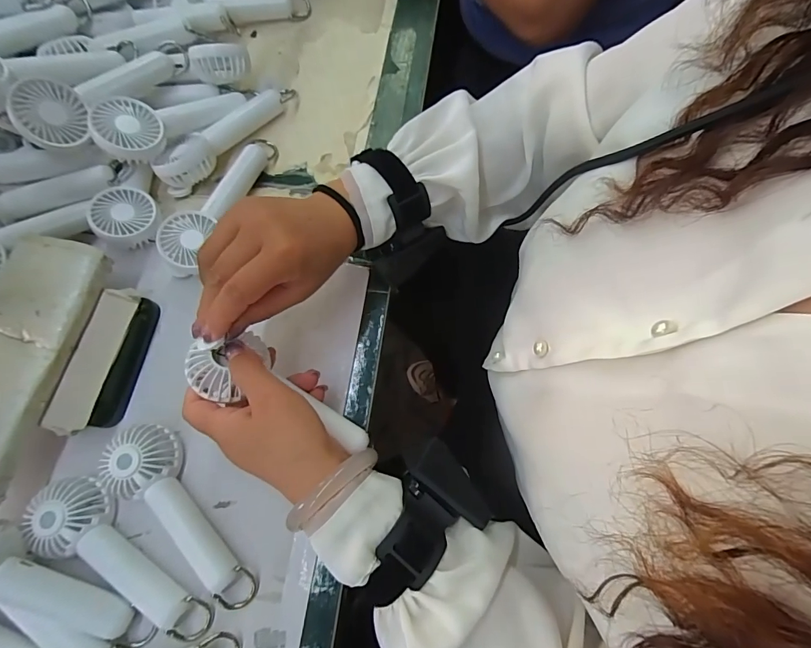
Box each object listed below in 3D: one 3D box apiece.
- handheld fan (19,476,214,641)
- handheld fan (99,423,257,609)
[{"bbox_3d":[-0.216,0.181,0.306,0.157,0.030,0.050,35,77,12],"label":"handheld fan"},{"bbox_3d":[-0.172,0.146,0.317,0.158,0.031,0.059,38,78,12],"label":"handheld fan"}]

